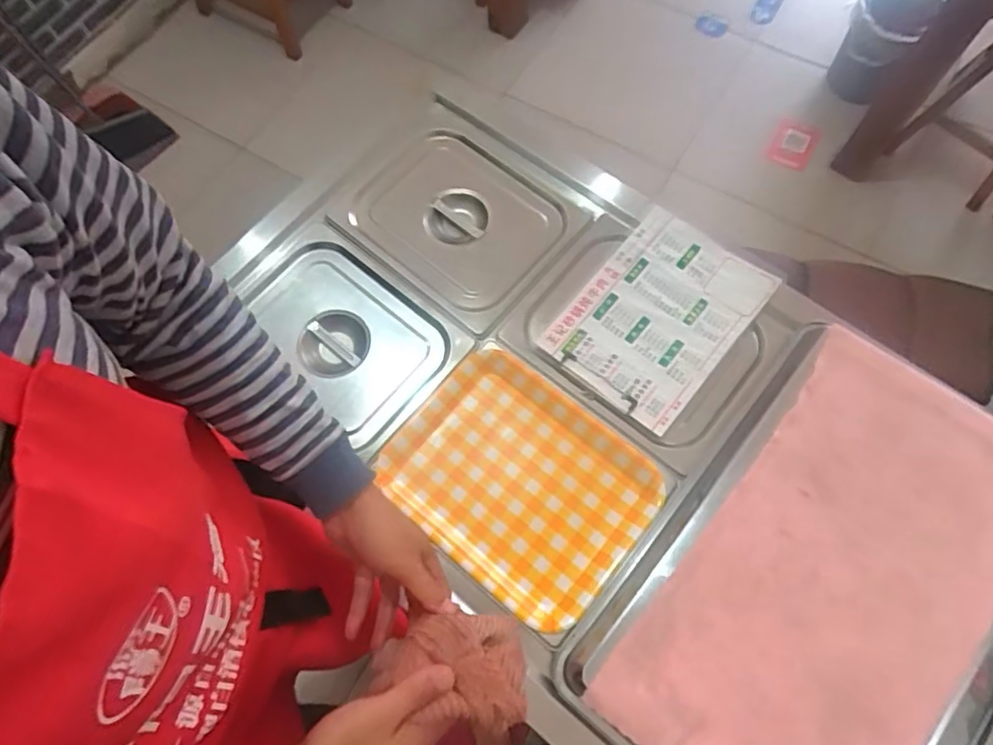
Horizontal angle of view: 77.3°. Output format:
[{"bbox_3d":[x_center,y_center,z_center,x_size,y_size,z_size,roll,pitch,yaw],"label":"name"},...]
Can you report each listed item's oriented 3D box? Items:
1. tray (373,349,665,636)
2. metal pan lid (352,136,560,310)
[{"bbox_3d":[0.028,0.138,0.806,0.321,0.022,0.257,37,75,14],"label":"tray"},{"bbox_3d":[-0.060,-0.243,0.967,0.301,0.039,0.240,36,74,14],"label":"metal pan lid"}]

